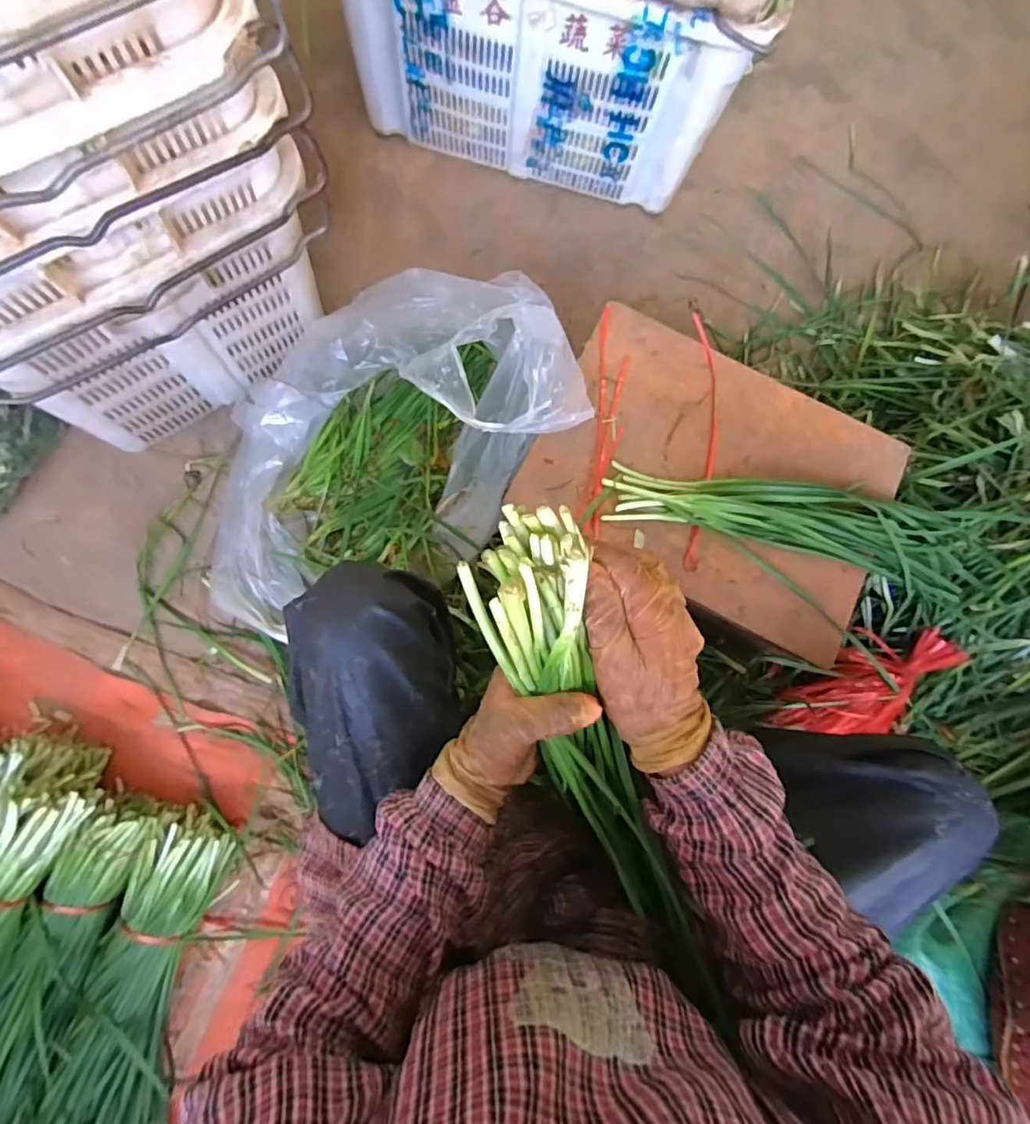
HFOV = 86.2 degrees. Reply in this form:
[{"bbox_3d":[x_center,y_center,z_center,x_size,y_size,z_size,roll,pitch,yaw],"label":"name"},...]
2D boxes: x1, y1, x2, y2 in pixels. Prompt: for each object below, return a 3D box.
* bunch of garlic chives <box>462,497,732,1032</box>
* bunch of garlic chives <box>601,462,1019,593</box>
[{"bbox_3d":[0.050,0.134,0.360,0.080,0.065,0.340,-21,103,-9],"label":"bunch of garlic chives"},{"bbox_3d":[0.381,-0.042,0.687,0.532,0.049,0.117,7,80,-5],"label":"bunch of garlic chives"}]

